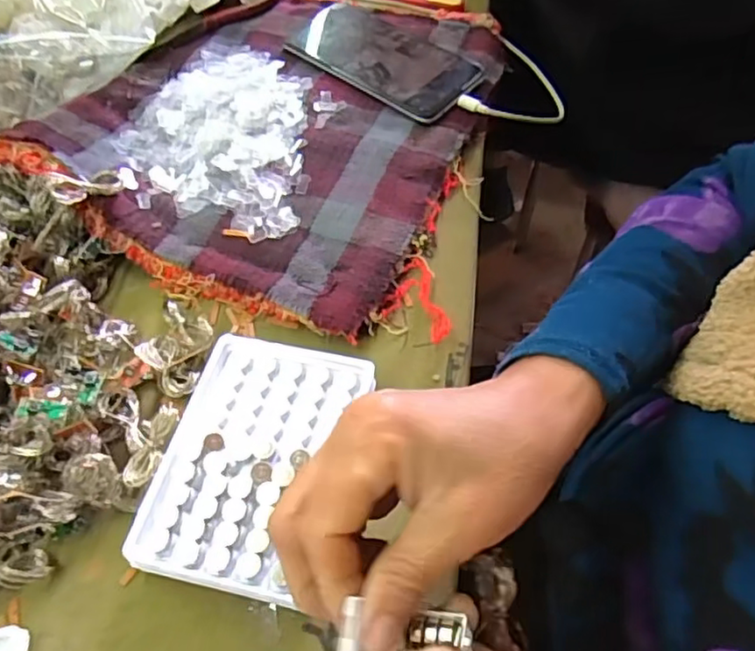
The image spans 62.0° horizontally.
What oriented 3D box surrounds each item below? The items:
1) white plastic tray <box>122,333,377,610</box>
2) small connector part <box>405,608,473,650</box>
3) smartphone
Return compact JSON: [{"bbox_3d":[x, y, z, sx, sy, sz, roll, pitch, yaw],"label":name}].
[{"bbox_3d":[-0.065,0.069,0.330,0.091,0.021,0.131,10,58,10],"label":"white plastic tray"},{"bbox_3d":[0.022,0.107,0.221,0.021,0.012,0.013,8,57,0],"label":"small connector part"},{"bbox_3d":[-0.001,-0.223,0.513,0.176,0.009,0.081,38,69,25],"label":"smartphone"}]

